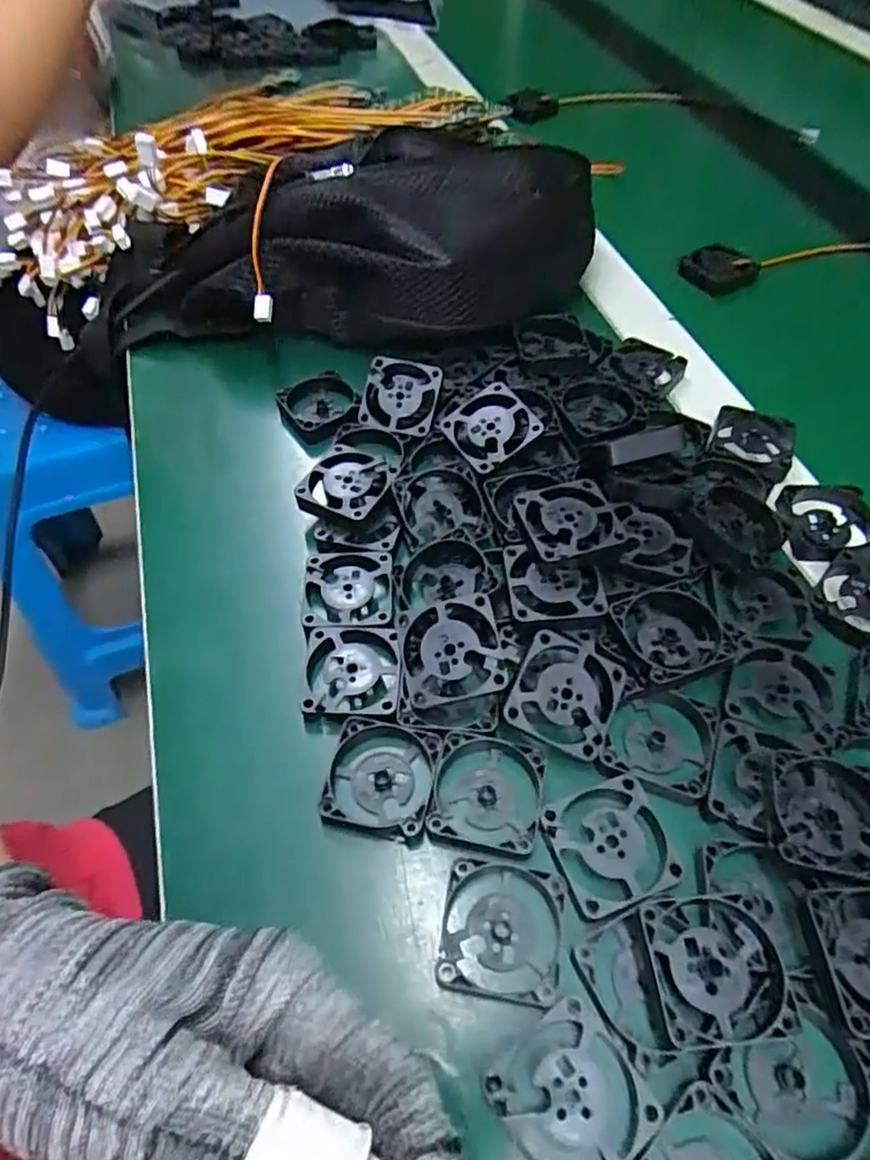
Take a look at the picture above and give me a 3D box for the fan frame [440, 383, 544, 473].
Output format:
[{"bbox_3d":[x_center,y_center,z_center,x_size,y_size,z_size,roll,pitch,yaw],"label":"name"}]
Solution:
[{"bbox_3d":[0.028,-0.077,0.338,0.039,0.006,0.039,-37,69,-3],"label":"fan frame"}]

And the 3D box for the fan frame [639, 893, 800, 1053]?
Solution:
[{"bbox_3d":[0.090,0.122,0.212,0.040,0.011,0.041,-5,55,-3],"label":"fan frame"}]

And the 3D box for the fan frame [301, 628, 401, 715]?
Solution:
[{"bbox_3d":[-0.035,0.040,0.284,0.040,0.010,0.039,1,54,2],"label":"fan frame"}]

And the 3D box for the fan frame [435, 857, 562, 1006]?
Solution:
[{"bbox_3d":[0.023,0.119,0.229,0.039,0.011,0.040,8,55,6],"label":"fan frame"}]

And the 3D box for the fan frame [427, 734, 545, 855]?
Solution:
[{"bbox_3d":[0.020,0.081,0.255,0.039,0.012,0.040,10,55,8],"label":"fan frame"}]

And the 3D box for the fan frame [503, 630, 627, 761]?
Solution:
[{"bbox_3d":[0.051,0.044,0.265,0.040,0.006,0.041,26,75,0],"label":"fan frame"}]

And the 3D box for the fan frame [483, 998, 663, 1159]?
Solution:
[{"bbox_3d":[0.040,0.154,0.200,0.038,0.009,0.039,-32,60,-20],"label":"fan frame"}]

